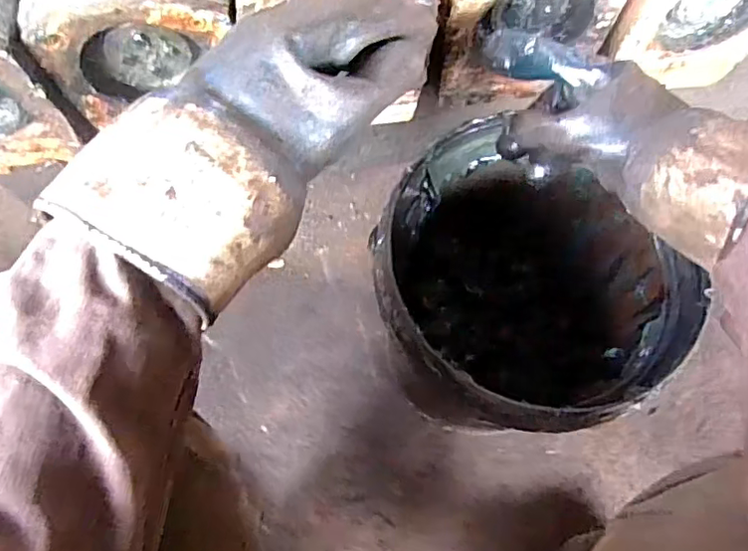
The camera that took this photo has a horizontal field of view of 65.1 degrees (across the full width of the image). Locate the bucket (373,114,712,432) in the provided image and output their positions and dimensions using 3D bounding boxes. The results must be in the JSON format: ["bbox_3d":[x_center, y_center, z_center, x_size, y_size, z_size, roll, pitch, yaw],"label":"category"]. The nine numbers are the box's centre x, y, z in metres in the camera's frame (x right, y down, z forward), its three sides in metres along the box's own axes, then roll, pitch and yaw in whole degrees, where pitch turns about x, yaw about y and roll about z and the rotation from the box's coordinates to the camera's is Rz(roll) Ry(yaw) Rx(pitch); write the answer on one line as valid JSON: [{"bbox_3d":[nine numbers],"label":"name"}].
[{"bbox_3d":[0.144,0.018,0.673,0.286,0.301,0.324,-8,70,-5],"label":"bucket"}]

